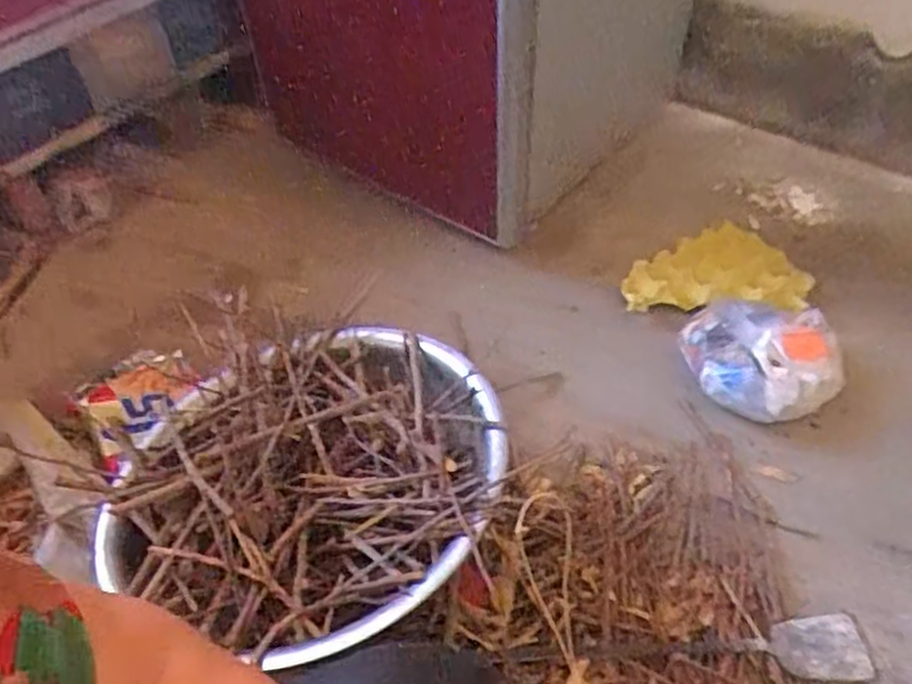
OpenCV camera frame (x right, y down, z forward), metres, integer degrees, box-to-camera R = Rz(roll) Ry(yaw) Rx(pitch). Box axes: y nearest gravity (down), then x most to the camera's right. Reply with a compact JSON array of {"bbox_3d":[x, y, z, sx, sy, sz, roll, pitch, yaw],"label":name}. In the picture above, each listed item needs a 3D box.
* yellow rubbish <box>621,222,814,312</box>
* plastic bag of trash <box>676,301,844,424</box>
[{"bbox_3d":[0.368,-0.100,1.059,0.261,0.054,0.139,-1,49,2],"label":"yellow rubbish"},{"bbox_3d":[0.390,0.019,0.956,0.196,0.084,0.158,26,55,23],"label":"plastic bag of trash"}]

